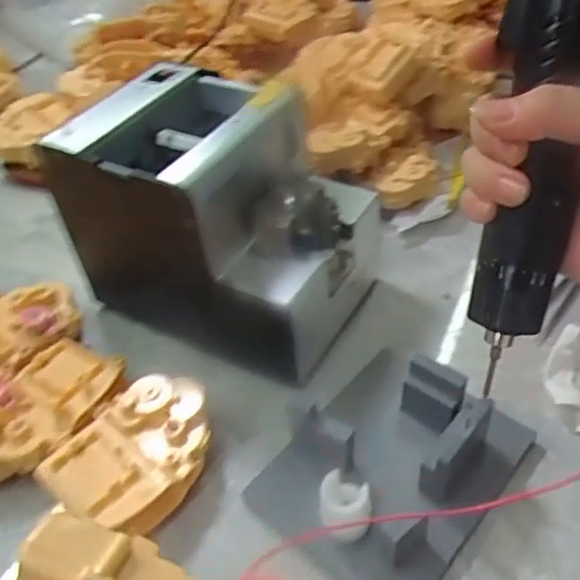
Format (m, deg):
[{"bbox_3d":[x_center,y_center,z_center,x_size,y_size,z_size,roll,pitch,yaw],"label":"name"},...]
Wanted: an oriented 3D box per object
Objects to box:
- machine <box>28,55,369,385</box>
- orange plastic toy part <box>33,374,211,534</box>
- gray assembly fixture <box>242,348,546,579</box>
[{"bbox_3d":[-0.045,-0.048,0.426,0.181,0.146,0.128,20,49,26],"label":"machine"},{"bbox_3d":[-0.086,0.096,0.355,0.074,0.039,0.099,30,54,33],"label":"orange plastic toy part"},{"bbox_3d":[0.056,0.087,0.343,0.118,0.047,0.137,30,54,33],"label":"gray assembly fixture"}]

